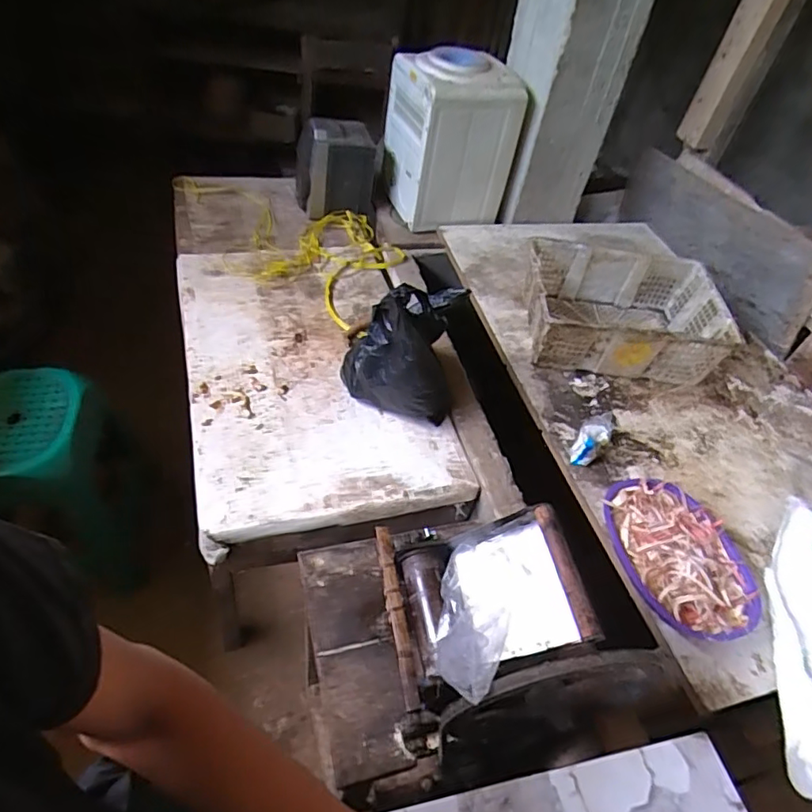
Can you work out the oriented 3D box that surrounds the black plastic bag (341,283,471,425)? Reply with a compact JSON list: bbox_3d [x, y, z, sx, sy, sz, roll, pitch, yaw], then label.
[{"bbox_3d":[-0.007,-0.116,1.183,0.236,0.282,0.198,4,48,-8],"label":"black plastic bag"}]

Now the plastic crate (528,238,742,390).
[{"bbox_3d":[0.544,-0.243,1.437,0.464,0.173,0.380,12,48,0],"label":"plastic crate"}]

